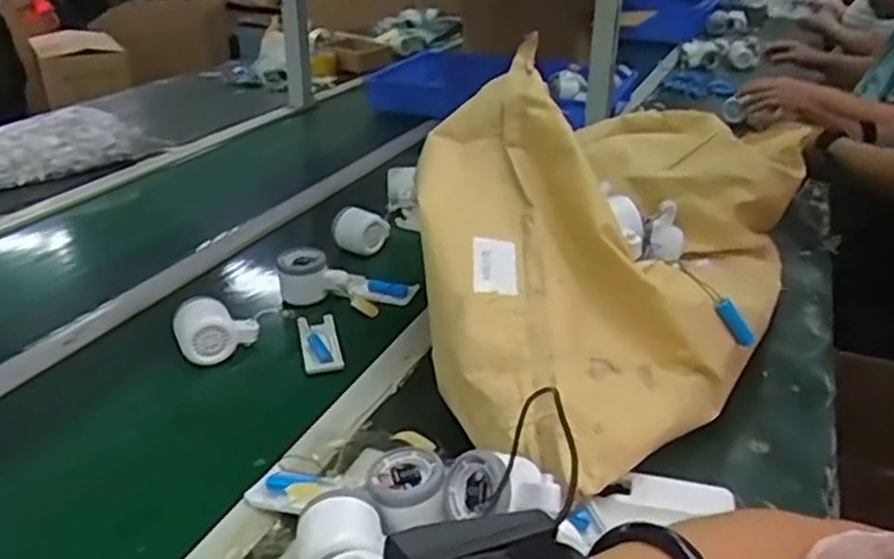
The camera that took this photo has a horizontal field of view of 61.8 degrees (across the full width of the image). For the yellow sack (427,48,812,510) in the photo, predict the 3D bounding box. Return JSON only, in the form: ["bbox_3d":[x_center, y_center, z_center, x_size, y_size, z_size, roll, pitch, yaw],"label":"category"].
[{"bbox_3d":[0.186,-0.062,0.791,0.318,0.223,0.588,21,32,32],"label":"yellow sack"}]

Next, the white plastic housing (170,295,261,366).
[{"bbox_3d":[-0.245,0.051,0.793,0.082,0.054,0.043,-10,29,-21],"label":"white plastic housing"}]

